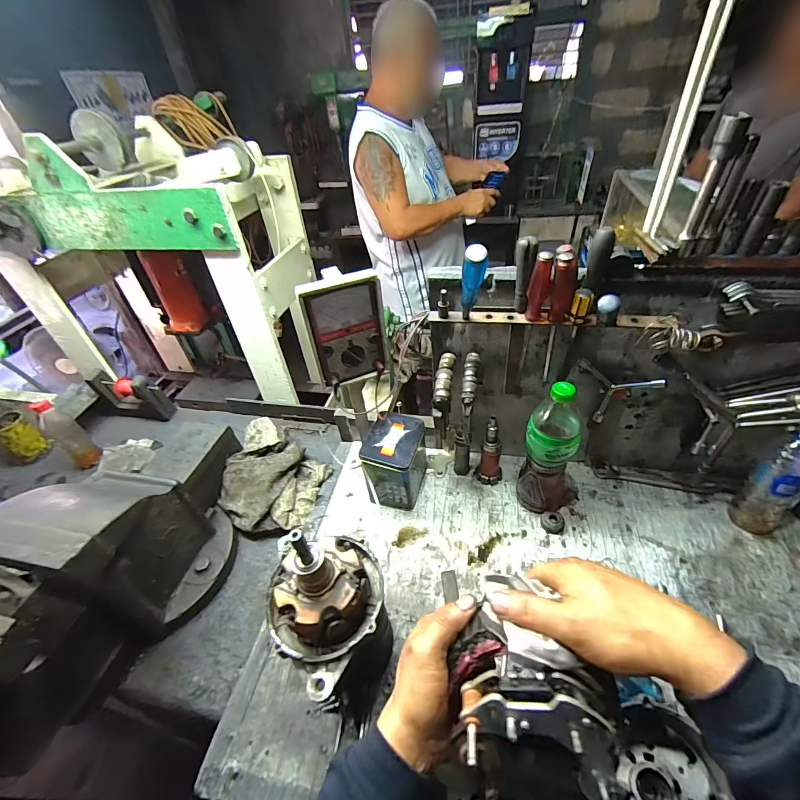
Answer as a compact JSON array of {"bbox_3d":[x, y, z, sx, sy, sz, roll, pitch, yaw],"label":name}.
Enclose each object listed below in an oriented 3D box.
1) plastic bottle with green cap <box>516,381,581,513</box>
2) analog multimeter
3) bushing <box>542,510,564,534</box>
[{"bbox_3d":[0.254,0.084,0.618,0.092,0.267,0.078,19,47,26],"label":"plastic bottle with green cap"},{"bbox_3d":[-0.084,-0.107,0.594,0.130,0.169,0.041,-19,43,-15],"label":"analog multimeter"},{"bbox_3d":[0.269,0.214,0.666,0.038,0.017,0.038,-3,41,3],"label":"bushing"}]

